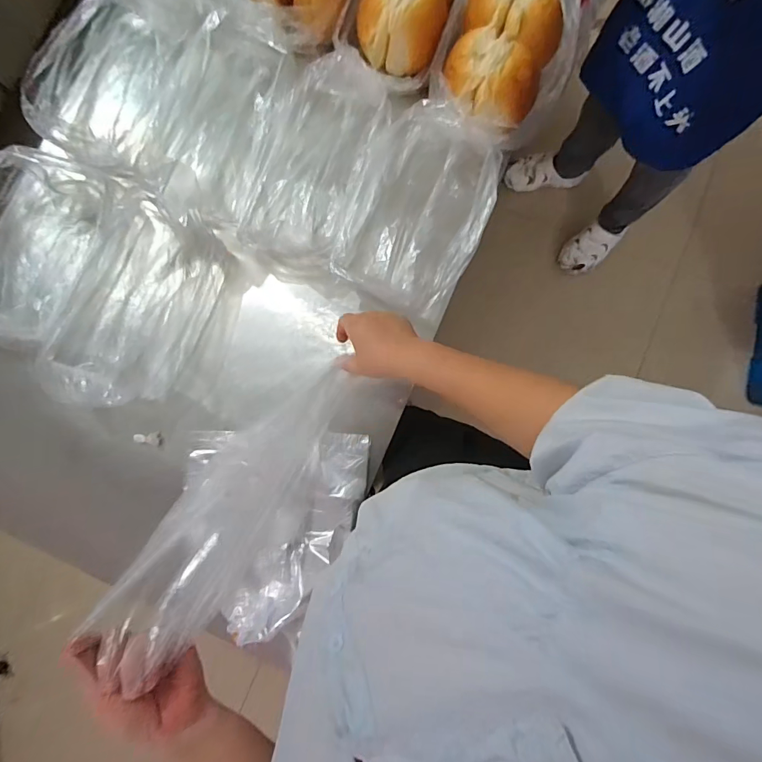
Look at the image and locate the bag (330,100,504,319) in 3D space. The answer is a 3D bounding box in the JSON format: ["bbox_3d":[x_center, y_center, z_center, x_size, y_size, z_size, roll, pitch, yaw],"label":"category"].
[{"bbox_3d":[0.063,-0.275,0.697,0.209,0.076,0.321,22,85,5],"label":"bag"}]

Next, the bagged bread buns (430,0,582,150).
[{"bbox_3d":[0.207,-0.542,0.685,0.216,0.106,0.331,21,84,5],"label":"bagged bread buns"}]

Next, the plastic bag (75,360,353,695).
[{"bbox_3d":[-0.136,0.118,0.453,0.100,0.042,0.349,30,57,4],"label":"plastic bag"}]

